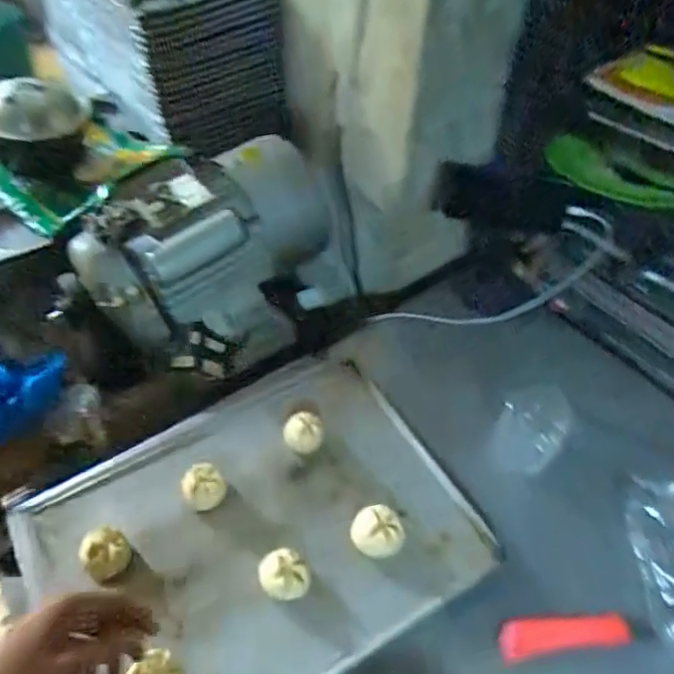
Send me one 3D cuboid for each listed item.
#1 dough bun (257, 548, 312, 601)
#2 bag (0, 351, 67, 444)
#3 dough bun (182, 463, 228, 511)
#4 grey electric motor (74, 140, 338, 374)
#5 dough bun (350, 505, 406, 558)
[{"bbox_3d":[-0.056,0.262,0.603,0.051,0.060,0.046,-5,49,-5],"label":"dough bun"},{"bbox_3d":[-0.438,0.055,0.753,0.119,0.078,0.145,-26,54,-21],"label":"bag"},{"bbox_3d":[-0.157,0.179,0.657,0.047,0.039,0.047,0,49,0],"label":"dough bun"},{"bbox_3d":[-0.204,-0.124,0.894,0.230,0.249,0.364,31,56,24],"label":"grey electric motor"},{"bbox_3d":[0.047,0.221,0.627,0.062,0.066,0.050,5,49,5],"label":"dough bun"}]

